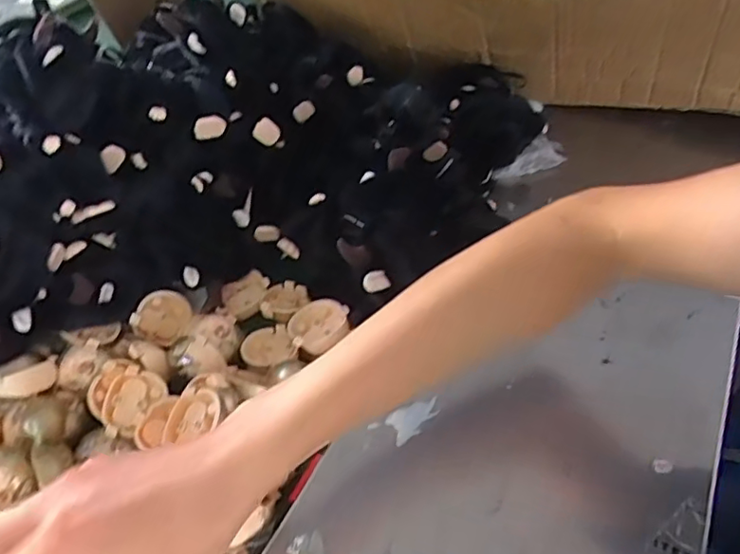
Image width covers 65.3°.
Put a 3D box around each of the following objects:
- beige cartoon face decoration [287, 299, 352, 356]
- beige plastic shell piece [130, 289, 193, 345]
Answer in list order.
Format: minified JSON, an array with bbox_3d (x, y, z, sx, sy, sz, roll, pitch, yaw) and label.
[{"bbox_3d":[-0.042,0.039,0.482,0.050,0.012,0.048,-1,47,1],"label":"beige cartoon face decoration"},{"bbox_3d":[-0.186,0.036,0.511,0.020,0.046,0.047,5,43,50],"label":"beige plastic shell piece"}]

